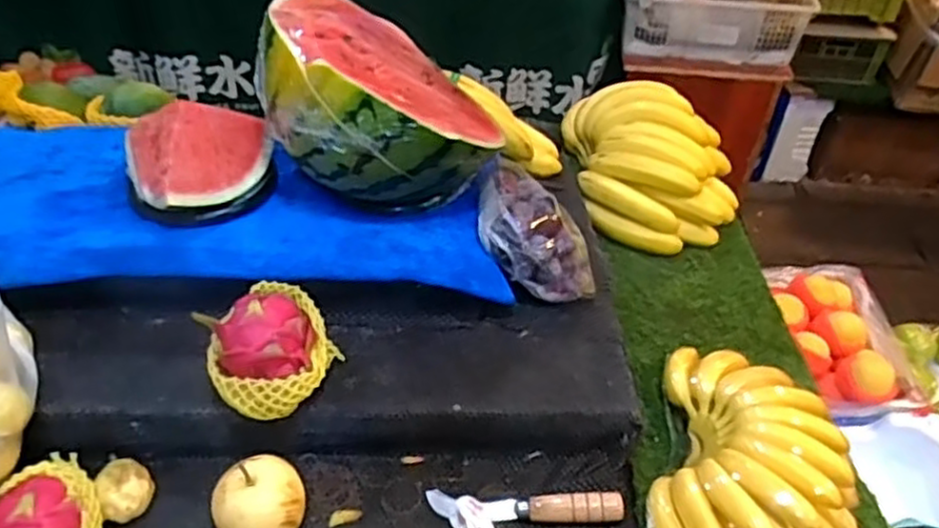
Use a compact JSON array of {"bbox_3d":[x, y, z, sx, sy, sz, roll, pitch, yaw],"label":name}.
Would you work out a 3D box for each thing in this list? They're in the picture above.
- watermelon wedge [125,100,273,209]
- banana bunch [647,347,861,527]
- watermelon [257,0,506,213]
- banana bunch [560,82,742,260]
[{"bbox_3d":[-0.278,-0.120,0.772,0.143,0.078,0.138,-15,45,-19],"label":"watermelon wedge"},{"bbox_3d":[0.271,0.180,0.705,0.180,0.064,0.263,13,43,11],"label":"banana bunch"},{"bbox_3d":[-0.084,-0.158,0.767,0.226,0.178,0.216,-1,42,-5],"label":"watermelon"},{"bbox_3d":[0.261,-0.148,1.060,0.222,0.107,0.277,2,42,-1],"label":"banana bunch"}]

